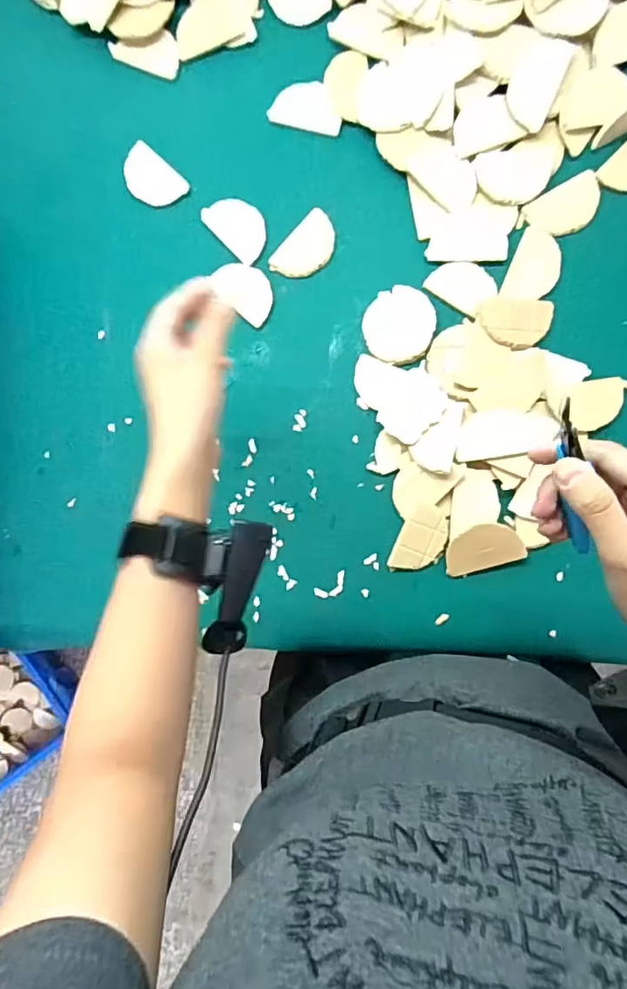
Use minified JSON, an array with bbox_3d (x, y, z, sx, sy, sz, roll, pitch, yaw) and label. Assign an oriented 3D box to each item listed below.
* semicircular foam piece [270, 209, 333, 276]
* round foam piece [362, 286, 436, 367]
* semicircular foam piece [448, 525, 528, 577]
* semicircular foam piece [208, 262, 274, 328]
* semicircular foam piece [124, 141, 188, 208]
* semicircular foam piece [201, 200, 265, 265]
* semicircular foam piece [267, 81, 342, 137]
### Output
[{"bbox_3d":[-0.007,-0.238,0.520,0.070,0.008,0.042,-44,84,5],"label":"semicircular foam piece"},{"bbox_3d":[0.081,-0.160,0.507,0.066,0.007,0.070,0,89,8],"label":"round foam piece"},{"bbox_3d":[0.155,0.049,0.492,0.070,0.007,0.041,-17,87,7],"label":"semicircular foam piece"},{"bbox_3d":[-0.067,-0.201,0.525,0.066,0.009,0.044,37,94,7],"label":"semicircular foam piece"},{"bbox_3d":[-0.165,-0.319,0.540,0.068,0.004,0.045,44,94,6],"label":"semicircular foam piece"},{"bbox_3d":[-0.074,-0.265,0.528,0.044,0.004,0.070,-43,84,5],"label":"semicircular foam piece"},{"bbox_3d":[-0.004,-0.376,0.521,0.071,0.010,0.041,20,91,8],"label":"semicircular foam piece"}]

